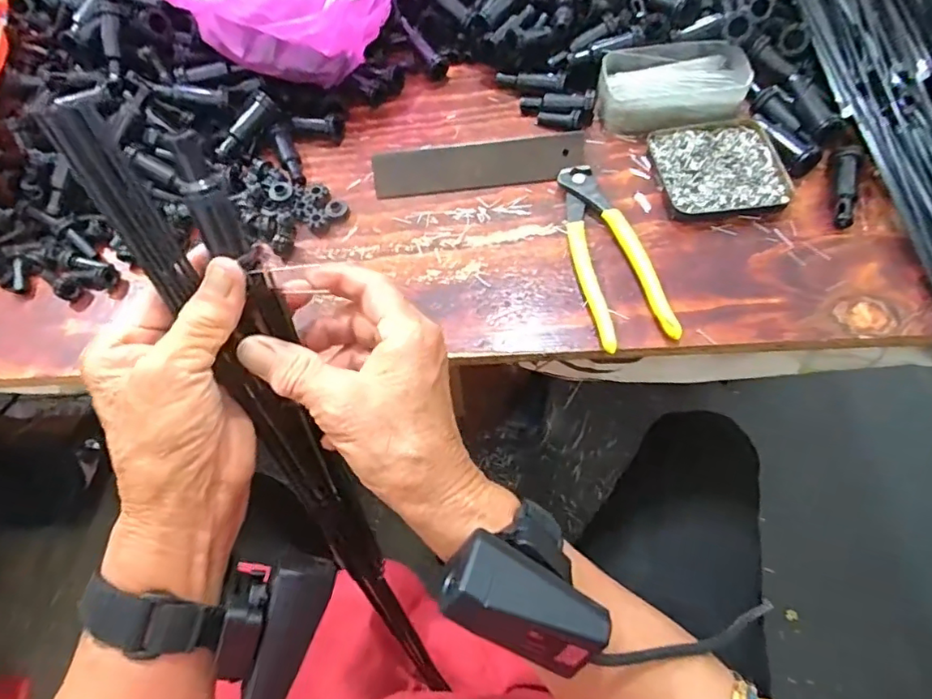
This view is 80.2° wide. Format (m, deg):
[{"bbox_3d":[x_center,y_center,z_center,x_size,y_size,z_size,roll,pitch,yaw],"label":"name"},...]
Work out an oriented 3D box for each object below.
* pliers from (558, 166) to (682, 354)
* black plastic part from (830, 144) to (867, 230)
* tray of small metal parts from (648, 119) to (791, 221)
[{"bbox_3d":[0.106,-0.075,0.421,0.052,0.018,0.163,-12,60,-3],"label":"pliers"},{"bbox_3d":[0.296,-0.128,0.432,0.021,0.022,0.073,15,62,12],"label":"black plastic part"},{"bbox_3d":[0.206,-0.148,0.457,0.095,0.016,0.094,-6,60,0],"label":"tray of small metal parts"}]

